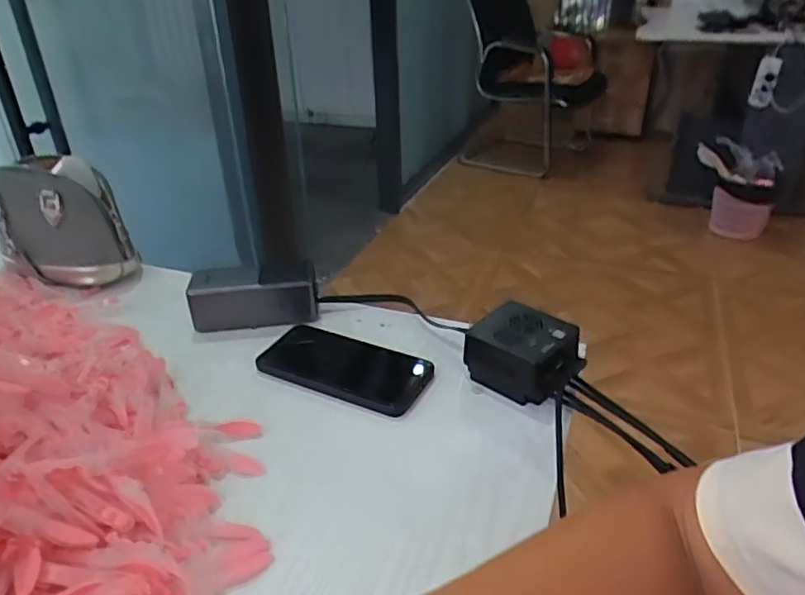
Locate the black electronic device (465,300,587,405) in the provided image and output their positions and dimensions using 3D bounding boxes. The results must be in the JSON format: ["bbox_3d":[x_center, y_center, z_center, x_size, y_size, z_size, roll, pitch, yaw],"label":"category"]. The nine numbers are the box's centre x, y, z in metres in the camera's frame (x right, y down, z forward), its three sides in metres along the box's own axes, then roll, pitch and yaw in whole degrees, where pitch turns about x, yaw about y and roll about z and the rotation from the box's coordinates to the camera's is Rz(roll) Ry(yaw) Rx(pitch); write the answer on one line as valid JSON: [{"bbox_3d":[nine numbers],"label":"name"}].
[{"bbox_3d":[0.109,0.051,0.539,0.079,0.052,0.086,-28,40,-36],"label":"black electronic device"}]

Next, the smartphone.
[{"bbox_3d":[-0.056,0.063,0.559,0.158,0.010,0.079,13,34,23],"label":"smartphone"}]

